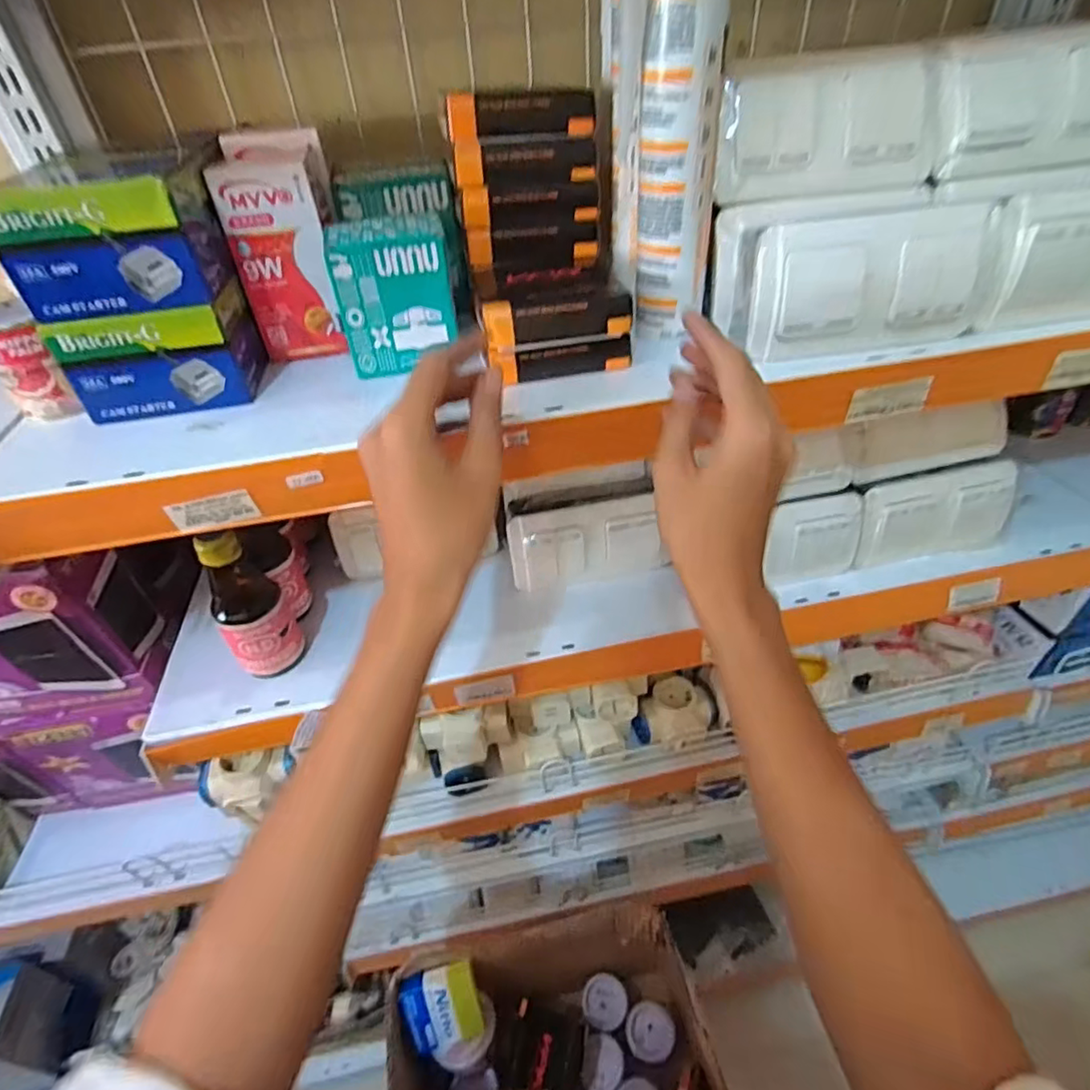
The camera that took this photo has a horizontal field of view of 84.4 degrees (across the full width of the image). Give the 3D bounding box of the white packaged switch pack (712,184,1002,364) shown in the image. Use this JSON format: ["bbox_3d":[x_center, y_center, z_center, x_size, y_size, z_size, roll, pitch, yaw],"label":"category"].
[{"bbox_3d":[0.197,-0.179,0.391,0.154,0.073,0.082,-8,42,-3],"label":"white packaged switch pack"}]

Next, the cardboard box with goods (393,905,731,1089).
[{"bbox_3d":[0.018,0.595,0.652,0.318,0.240,0.256,-9,42,-4],"label":"cardboard box with goods"}]

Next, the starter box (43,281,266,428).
[{"bbox_3d":[-0.249,-0.130,0.398,0.101,0.062,0.070,-11,42,-6],"label":"starter box"}]

